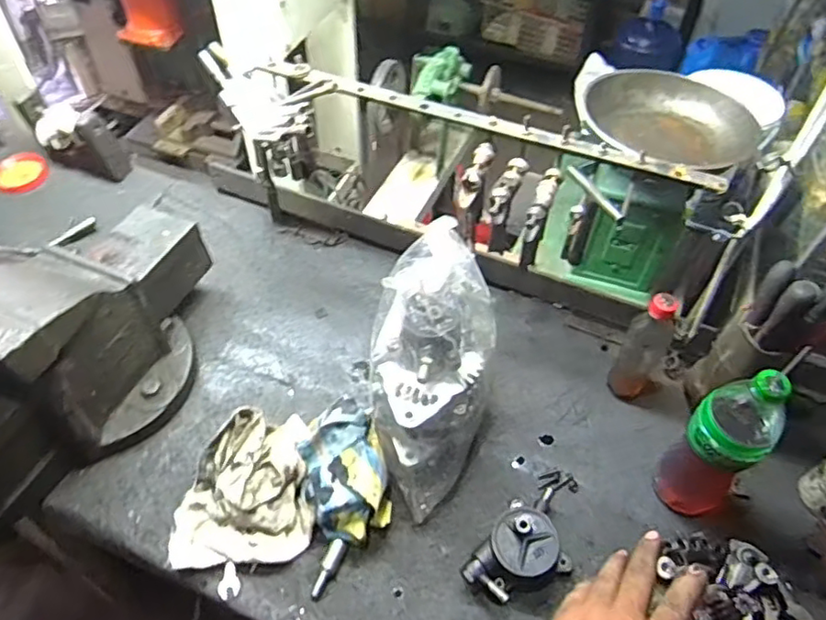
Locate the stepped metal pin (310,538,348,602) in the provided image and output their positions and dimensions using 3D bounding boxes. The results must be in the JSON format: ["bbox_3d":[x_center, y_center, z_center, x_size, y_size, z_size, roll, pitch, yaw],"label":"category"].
[{"bbox_3d":[-0.101,0.308,0.730,0.016,0.015,0.071,20,54,13],"label":"stepped metal pin"}]

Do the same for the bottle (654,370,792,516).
[{"bbox_3d":[0.348,0.149,0.686,0.081,0.265,0.082,-29,58,-22],"label":"bottle"}]

